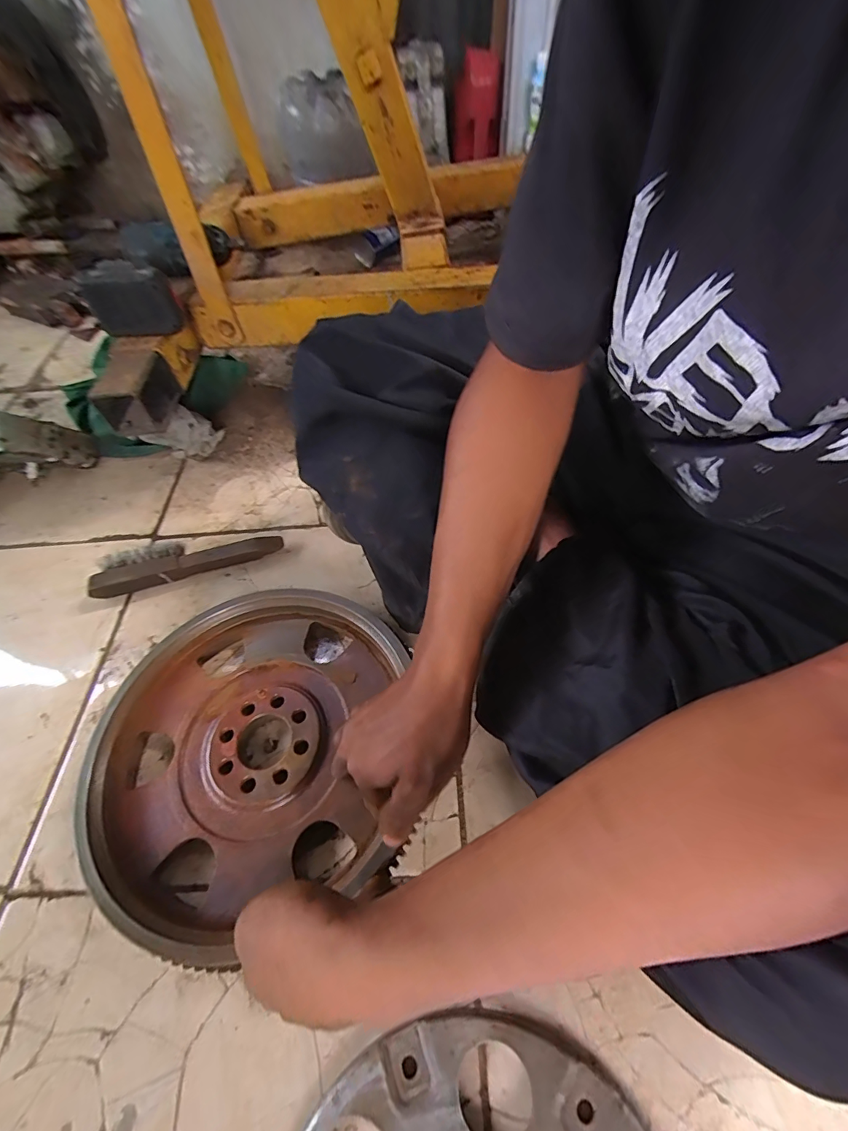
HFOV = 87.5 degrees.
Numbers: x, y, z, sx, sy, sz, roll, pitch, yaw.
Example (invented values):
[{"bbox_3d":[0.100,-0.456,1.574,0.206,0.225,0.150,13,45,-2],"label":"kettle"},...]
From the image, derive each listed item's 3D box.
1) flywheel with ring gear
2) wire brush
[{"bbox_3d":[-0.162,0.164,0.415,0.273,0.039,0.299,-3,55,4],"label":"flywheel with ring gear"},{"bbox_3d":[-0.304,-0.010,0.573,0.236,0.037,0.052,-14,55,-4],"label":"wire brush"}]

